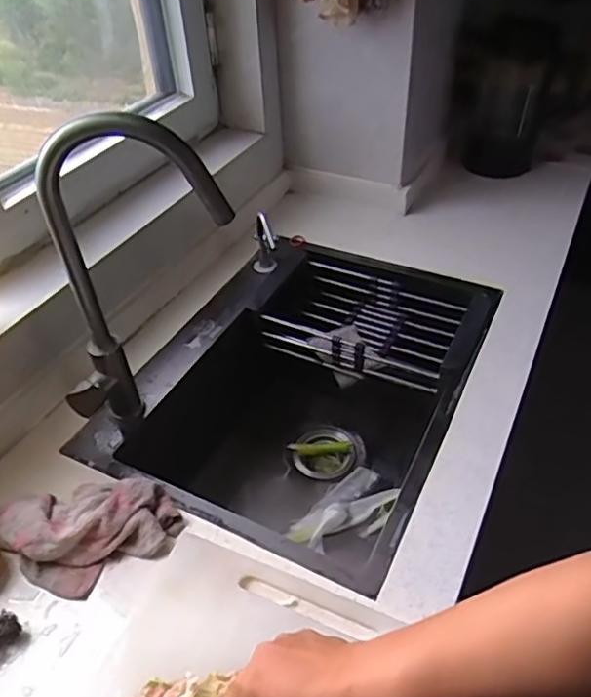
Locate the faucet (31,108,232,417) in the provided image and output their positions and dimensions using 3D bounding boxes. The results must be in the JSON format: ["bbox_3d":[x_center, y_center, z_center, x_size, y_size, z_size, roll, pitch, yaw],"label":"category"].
[{"bbox_3d":[-0.178,-0.060,0.673,0.221,0.405,0.043,-10,43,-8],"label":"faucet"}]

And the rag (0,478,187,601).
[{"bbox_3d":[-0.231,0.204,0.650,0.200,0.047,0.119,-10,43,-7],"label":"rag"}]

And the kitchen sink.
[{"bbox_3d":[0.019,0.106,0.947,0.444,0.245,0.565,18,47,21],"label":"kitchen sink"}]

